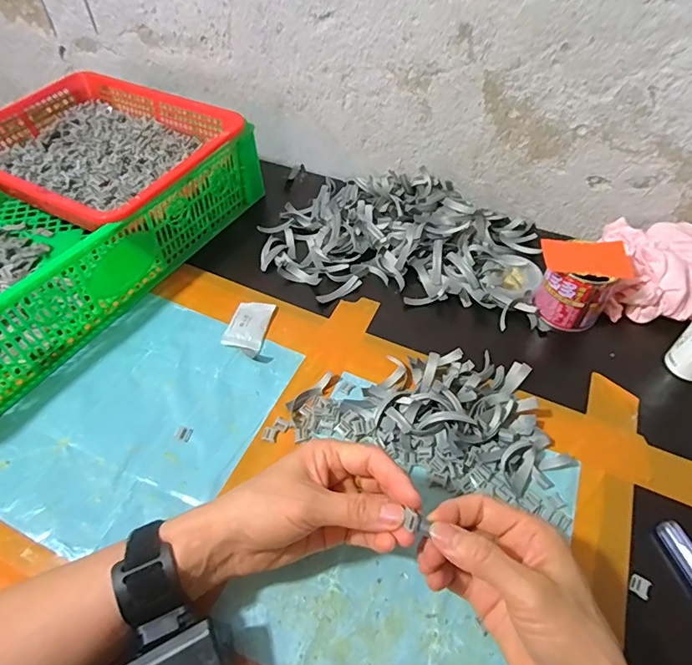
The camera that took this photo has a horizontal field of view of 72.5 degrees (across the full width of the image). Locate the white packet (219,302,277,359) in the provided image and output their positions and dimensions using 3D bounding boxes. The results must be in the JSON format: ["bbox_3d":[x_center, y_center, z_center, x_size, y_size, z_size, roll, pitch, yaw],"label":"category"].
[{"bbox_3d":[-0.102,-0.006,0.495,0.038,0.011,0.073,7,49,7],"label":"white packet"}]

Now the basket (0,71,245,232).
[{"bbox_3d":[-0.297,-0.222,0.583,0.301,0.069,0.245,22,52,18],"label":"basket"}]

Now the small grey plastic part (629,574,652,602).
[{"bbox_3d":[0.212,0.183,0.339,0.013,0.006,0.014,29,55,23],"label":"small grey plastic part"}]

